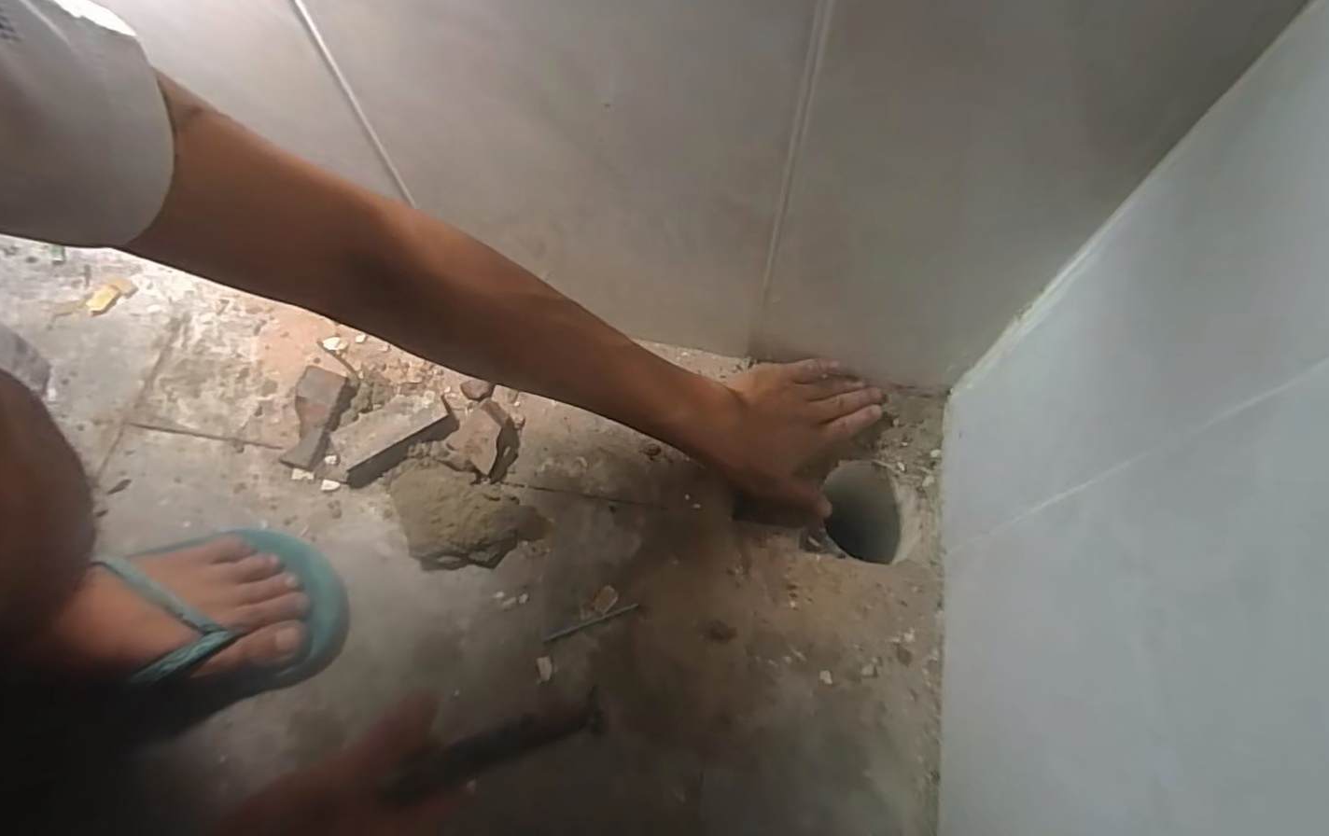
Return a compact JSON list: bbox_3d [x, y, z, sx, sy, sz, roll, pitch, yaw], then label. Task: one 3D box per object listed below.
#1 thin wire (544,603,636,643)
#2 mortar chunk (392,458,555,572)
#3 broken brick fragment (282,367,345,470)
[{"bbox_3d":[-0.054,0.147,0.454,0.071,0.004,0.004,-19,70,-5],"label":"thin wire"},{"bbox_3d":[-0.155,0.080,0.474,0.119,0.022,0.071,22,70,11],"label":"mortar chunk"},{"bbox_3d":[-0.287,0.000,0.510,0.033,0.019,0.080,12,69,7],"label":"broken brick fragment"}]

